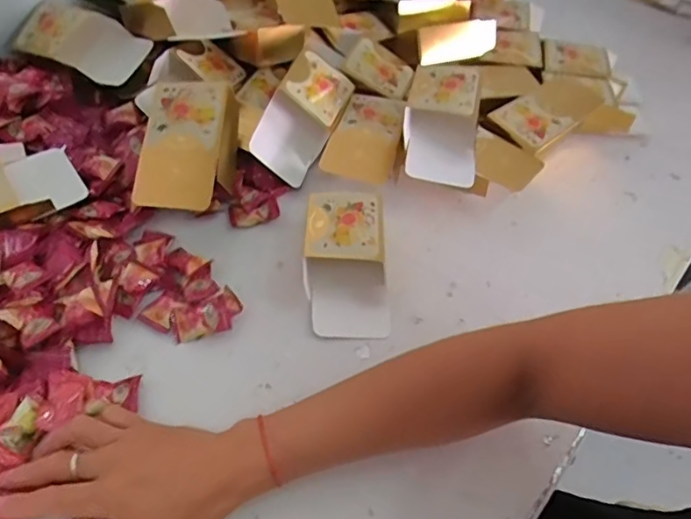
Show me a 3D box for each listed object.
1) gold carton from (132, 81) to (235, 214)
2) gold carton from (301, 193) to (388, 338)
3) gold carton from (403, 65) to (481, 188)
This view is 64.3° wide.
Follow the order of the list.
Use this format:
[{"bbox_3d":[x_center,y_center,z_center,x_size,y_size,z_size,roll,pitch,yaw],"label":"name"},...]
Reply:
[{"bbox_3d":[-0.147,-0.104,0.511,0.080,0.057,0.128,0,52,-4],"label":"gold carton"},{"bbox_3d":[0.000,0.001,0.499,0.072,0.041,0.130,0,52,-4],"label":"gold carton"},{"bbox_3d":[0.096,-0.138,0.555,0.073,0.052,0.125,5,51,1],"label":"gold carton"}]

